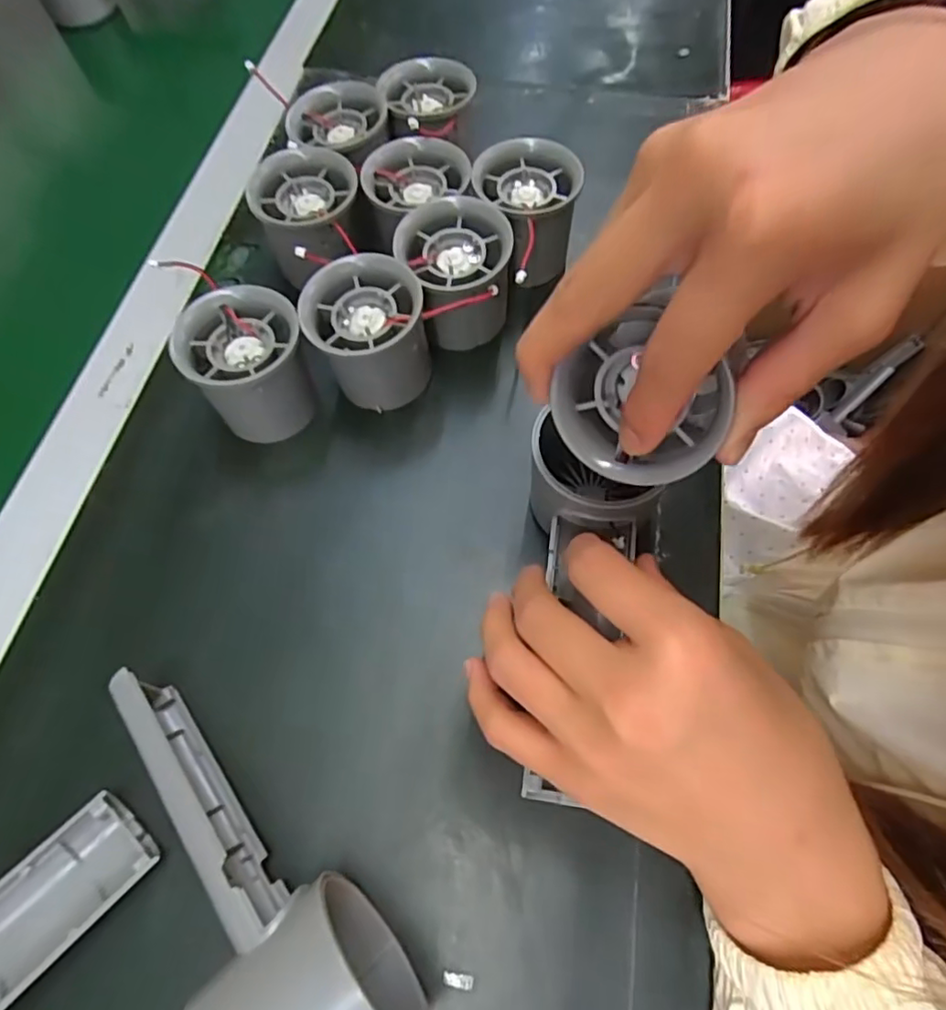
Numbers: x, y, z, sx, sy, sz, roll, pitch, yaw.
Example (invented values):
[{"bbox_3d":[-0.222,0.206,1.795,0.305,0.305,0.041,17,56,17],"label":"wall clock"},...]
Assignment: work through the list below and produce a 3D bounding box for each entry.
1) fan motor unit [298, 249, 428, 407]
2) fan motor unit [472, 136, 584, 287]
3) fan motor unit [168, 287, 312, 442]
[{"bbox_3d":[-0.049,-0.081,0.294,0.056,0.053,0.055,1,64,2],"label":"fan motor unit"},{"bbox_3d":[0.029,-0.155,0.329,0.053,0.060,0.059,-3,64,0],"label":"fan motor unit"},{"bbox_3d":[-0.105,-0.066,0.288,0.054,0.059,0.056,-22,65,-9],"label":"fan motor unit"}]

